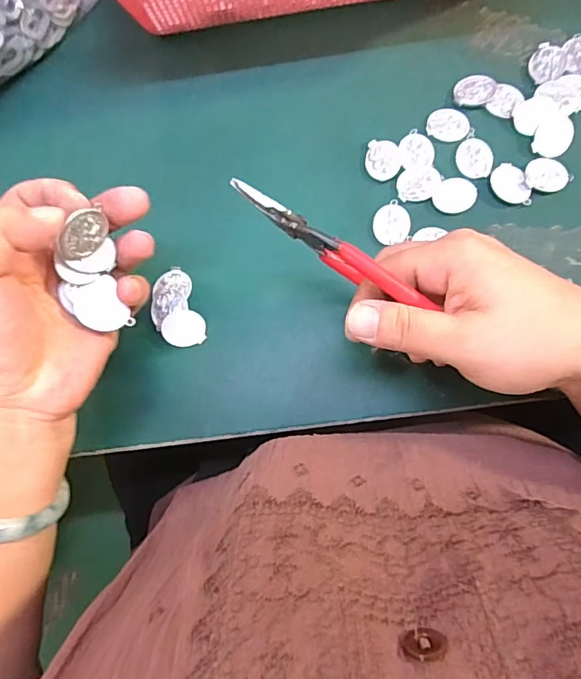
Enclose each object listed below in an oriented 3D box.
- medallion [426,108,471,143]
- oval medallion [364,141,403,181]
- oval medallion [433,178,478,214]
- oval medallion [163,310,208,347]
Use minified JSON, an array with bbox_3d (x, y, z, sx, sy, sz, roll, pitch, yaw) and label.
[{"bbox_3d":[0.096,-0.131,0.298,0.024,0.004,0.022,6,82,5],"label":"medallion"},{"bbox_3d":[0.056,-0.109,0.298,0.021,0.004,0.025,-7,81,3],"label":"oval medallion"},{"bbox_3d":[0.097,-0.086,0.290,0.025,0.004,0.020,-5,81,3],"label":"oval medallion"},{"bbox_3d":[-0.062,-0.007,0.289,0.025,0.004,0.021,3,81,4],"label":"oval medallion"}]

